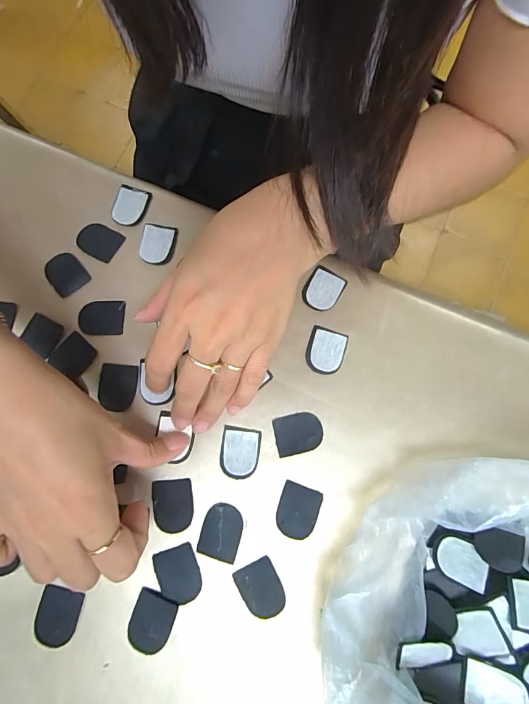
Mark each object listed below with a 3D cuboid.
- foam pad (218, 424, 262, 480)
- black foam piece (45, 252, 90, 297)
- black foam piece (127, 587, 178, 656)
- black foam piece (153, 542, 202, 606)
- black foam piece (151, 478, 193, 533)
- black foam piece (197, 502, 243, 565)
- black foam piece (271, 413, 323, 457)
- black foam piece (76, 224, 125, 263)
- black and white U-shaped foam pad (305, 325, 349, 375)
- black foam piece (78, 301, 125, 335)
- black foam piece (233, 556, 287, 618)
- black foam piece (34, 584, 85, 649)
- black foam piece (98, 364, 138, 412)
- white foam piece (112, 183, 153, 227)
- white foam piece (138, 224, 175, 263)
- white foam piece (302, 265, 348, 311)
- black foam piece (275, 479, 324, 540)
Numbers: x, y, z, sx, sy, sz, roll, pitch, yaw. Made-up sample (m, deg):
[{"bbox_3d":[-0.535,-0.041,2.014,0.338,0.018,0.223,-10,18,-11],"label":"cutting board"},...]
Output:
[{"bbox_3d":[-0.018,0.071,0.258,0.027,0.004,0.034,6,78,2],"label":"foam pad"},{"bbox_3d":[-0.156,-0.062,0.284,0.027,0.004,0.034,-40,80,-8],"label":"black foam piece"},{"bbox_3d":[-0.074,0.175,0.235,0.026,0.004,0.036,17,78,4],"label":"black foam piece"},{"bbox_3d":[-0.057,0.148,0.240,0.026,0.004,0.034,-17,78,-3],"label":"black foam piece"},{"bbox_3d":[-0.063,0.106,0.250,0.027,0.004,0.034,-8,78,-1],"label":"black foam piece"},{"bbox_3d":[-0.029,0.121,0.247,0.027,0.004,0.034,16,78,4],"label":"black foam piece"},{"bbox_3d":[0.024,0.058,0.260,0.033,0.004,0.027,-14,78,-3],"label":"black foam piece"},{"bbox_3d":[-0.133,-0.089,0.290,0.032,0.004,0.027,28,79,6],"label":"black foam piece"},{"bbox_3d":[0.046,-0.001,0.272,0.028,0.004,0.033,15,78,4],"label":"black and white U-shaped foam pad"},{"bbox_3d":[-0.125,-0.027,0.277,0.033,0.004,0.027,-1,78,0],"label":"black foam piece"},{"bbox_3d":[-0.002,0.156,0.238,0.025,0.004,0.033,-29,79,-6],"label":"black foam piece"},{"bbox_3d":[-0.135,0.174,0.236,0.027,0.004,0.032,10,78,3],"label":"black foam piece"},{"bbox_3d":[-0.108,0.026,0.266,0.027,0.004,0.034,4,78,1],"label":"black foam piece"},{"bbox_3d":[-0.110,-0.119,0.297,0.027,0.004,0.033,17,78,4],"label":"white foam piece"},{"bbox_3d":[-0.087,-0.086,0.291,0.023,0.005,0.030,10,78,2],"label":"white foam piece"},{"bbox_3d":[0.045,-0.048,0.281,0.028,0.004,0.033,32,80,7],"label":"white foam piece"},{"bbox_3d":[0.023,0.109,0.249,0.027,0.004,0.034,19,78,4],"label":"black foam piece"}]

